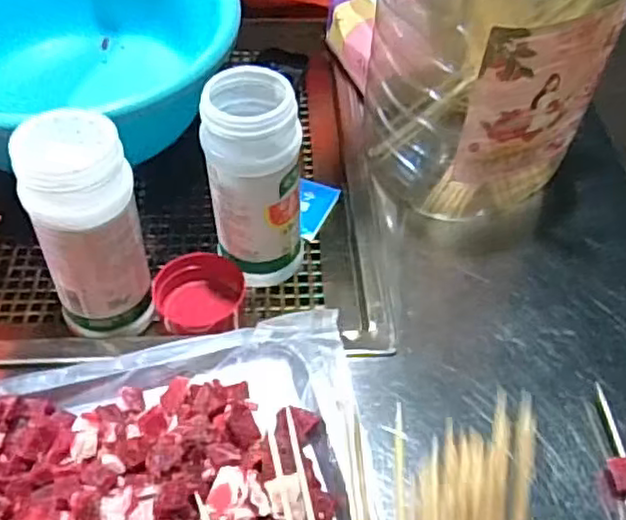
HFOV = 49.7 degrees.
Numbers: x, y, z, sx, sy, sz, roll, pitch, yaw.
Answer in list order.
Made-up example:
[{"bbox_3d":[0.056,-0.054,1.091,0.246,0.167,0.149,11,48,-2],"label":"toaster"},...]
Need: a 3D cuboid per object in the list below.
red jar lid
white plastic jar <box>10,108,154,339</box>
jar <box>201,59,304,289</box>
[{"bbox_3d":[-0.082,0.028,0.495,0.063,0.028,0.066,1,51,-2],"label":"red jar lid"},{"bbox_3d":[-0.141,-0.018,0.433,0.060,0.147,0.064,1,51,-2],"label":"white plastic jar"},{"bbox_3d":[-0.040,-0.051,0.470,0.062,0.157,0.061,-2,51,-4],"label":"jar"}]

